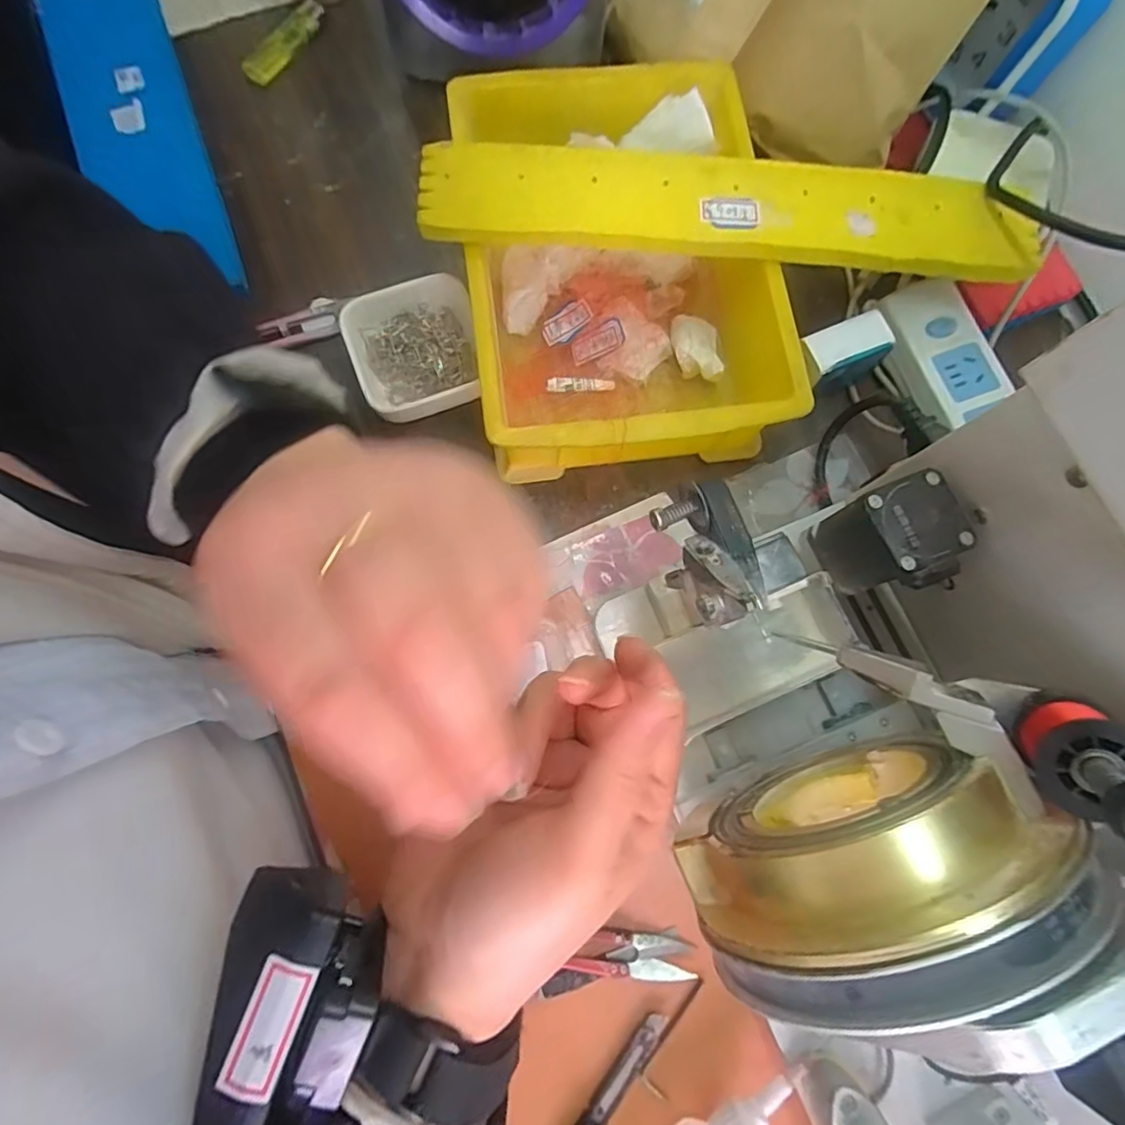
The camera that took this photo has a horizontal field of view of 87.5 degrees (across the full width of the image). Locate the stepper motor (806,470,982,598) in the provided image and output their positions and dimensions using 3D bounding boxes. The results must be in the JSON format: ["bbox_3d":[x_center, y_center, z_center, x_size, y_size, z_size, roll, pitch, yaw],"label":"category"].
[{"bbox_3d":[0.162,-0.008,0.292,0.050,0.055,0.053,-19,79,-6],"label":"stepper motor"}]

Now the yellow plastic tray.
[{"bbox_3d":[0.036,-0.173,0.371,0.186,0.078,0.230,-3,78,-2],"label":"yellow plastic tray"}]

